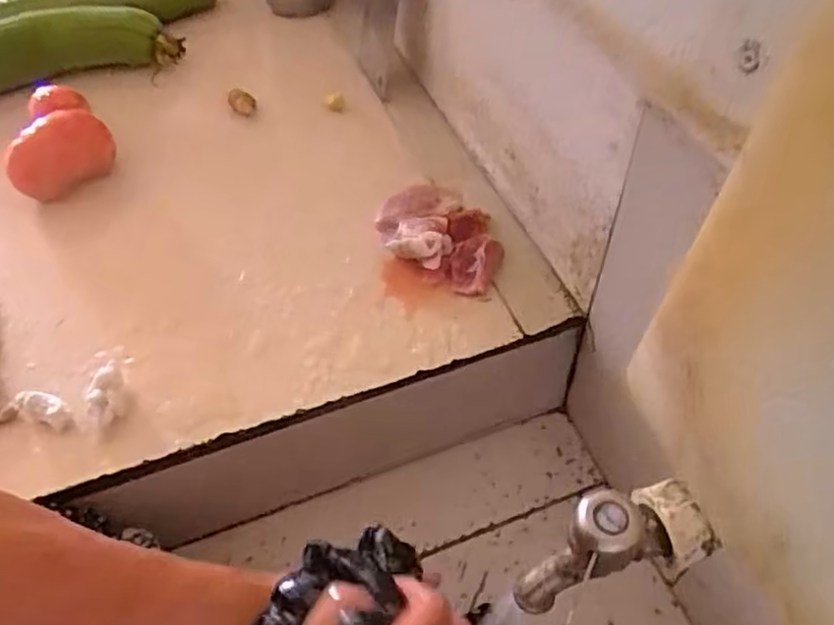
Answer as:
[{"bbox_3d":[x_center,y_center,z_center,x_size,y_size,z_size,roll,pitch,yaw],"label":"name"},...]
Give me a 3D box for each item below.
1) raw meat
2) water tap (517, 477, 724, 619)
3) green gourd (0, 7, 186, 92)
[{"bbox_3d":[0.021,-0.067,0.561,0.107,0.037,0.076,22,53,19],"label":"raw meat"},{"bbox_3d":[0.092,0.108,0.306,0.089,0.059,0.038,-20,52,-15],"label":"water tap"},{"bbox_3d":[-0.444,-0.304,0.782,0.311,0.055,0.090,-16,51,-12],"label":"green gourd"}]

